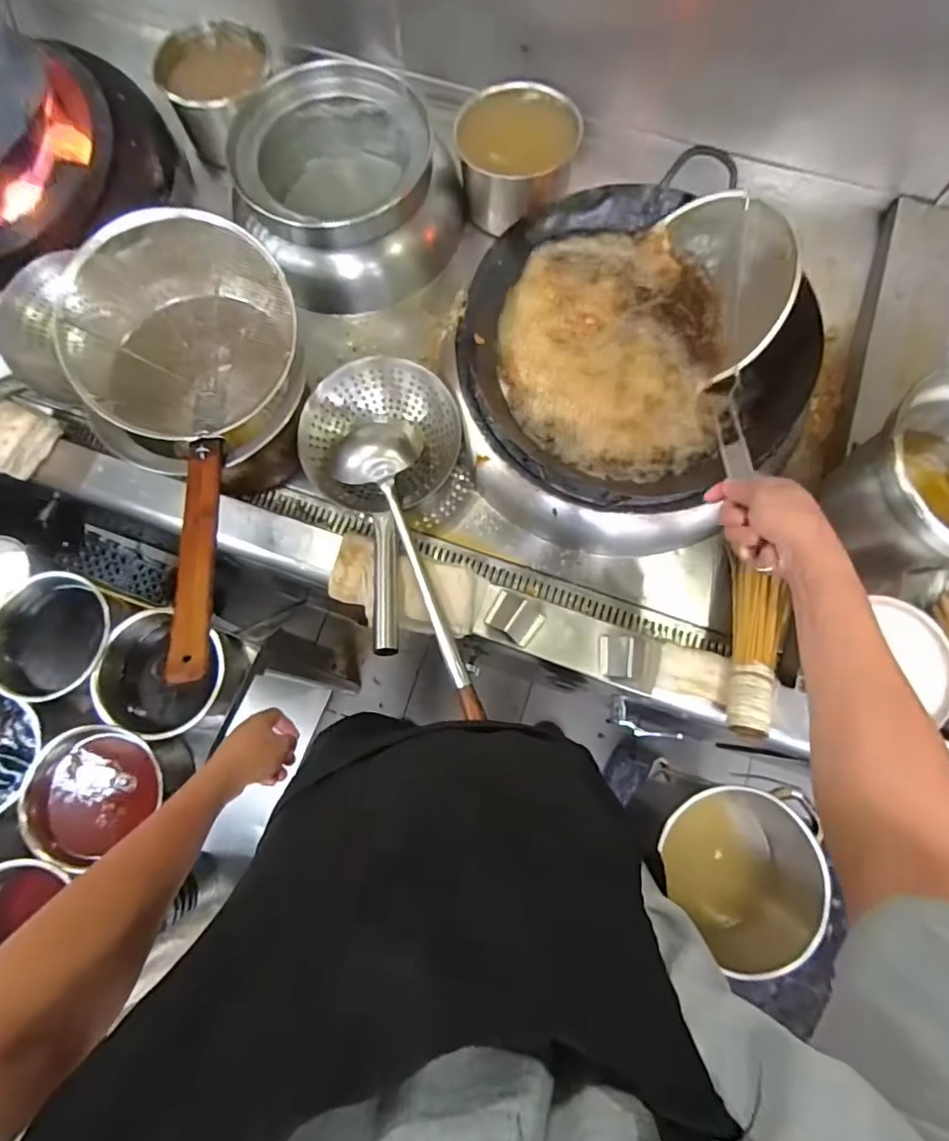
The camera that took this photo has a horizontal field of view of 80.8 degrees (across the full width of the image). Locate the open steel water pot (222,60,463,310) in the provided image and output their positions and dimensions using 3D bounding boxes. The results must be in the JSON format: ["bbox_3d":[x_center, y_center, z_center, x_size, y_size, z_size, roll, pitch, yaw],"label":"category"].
[{"bbox_3d":[-0.201,-0.606,0.897,0.323,0.209,0.285,-42,79,-10],"label":"open steel water pot"}]

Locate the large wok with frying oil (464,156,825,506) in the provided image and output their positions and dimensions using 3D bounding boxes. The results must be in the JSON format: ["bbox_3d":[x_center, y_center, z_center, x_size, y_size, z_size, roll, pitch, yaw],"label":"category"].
[{"bbox_3d":[0.194,-0.281,0.720,0.374,0.127,0.400,0,75,0],"label":"large wok with frying oil"}]

